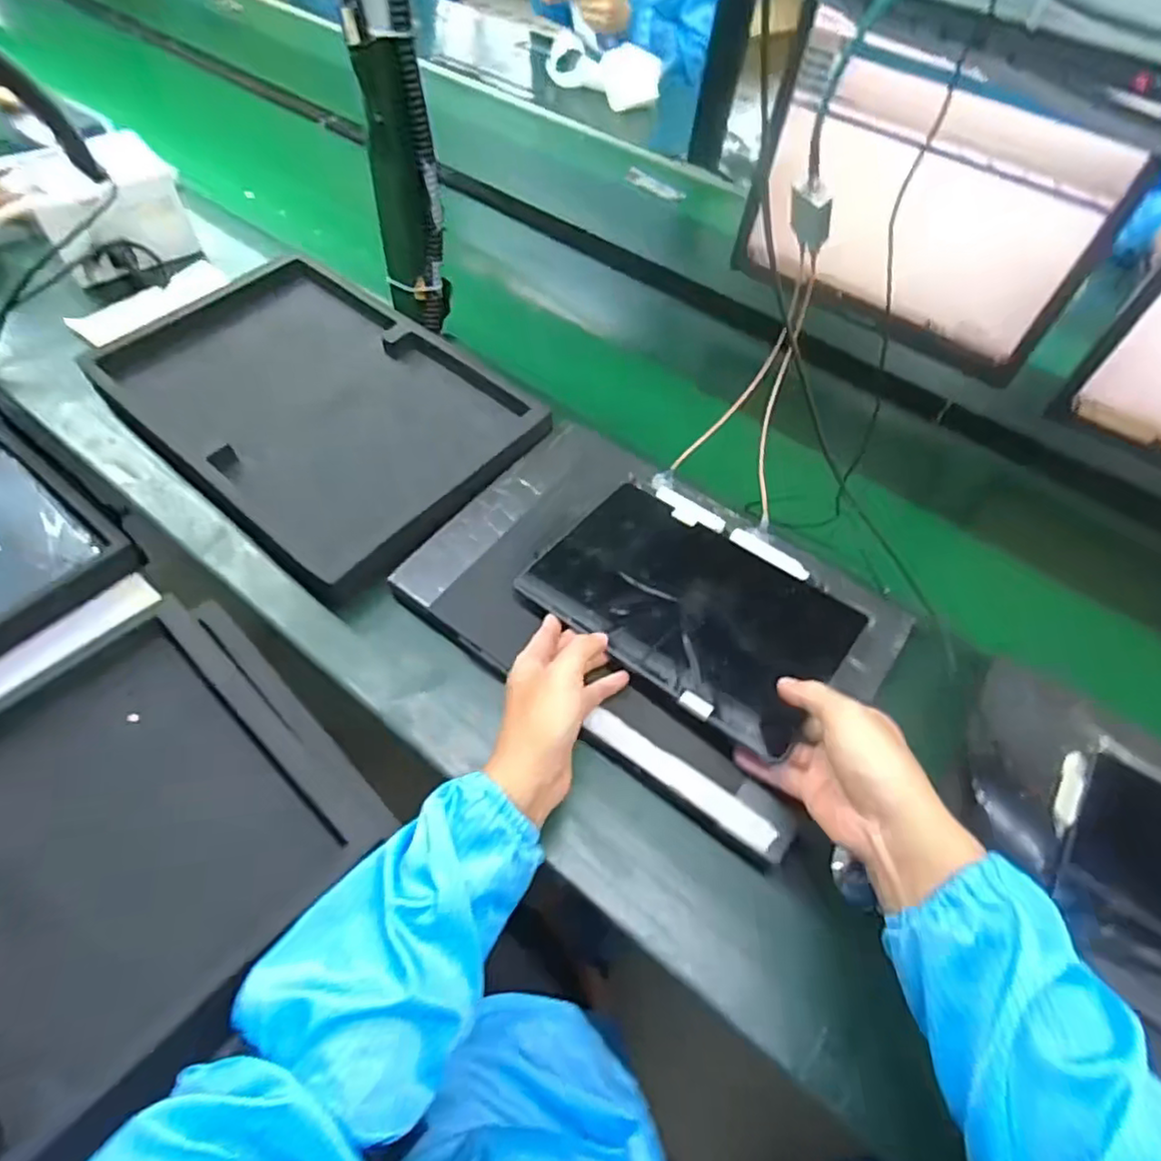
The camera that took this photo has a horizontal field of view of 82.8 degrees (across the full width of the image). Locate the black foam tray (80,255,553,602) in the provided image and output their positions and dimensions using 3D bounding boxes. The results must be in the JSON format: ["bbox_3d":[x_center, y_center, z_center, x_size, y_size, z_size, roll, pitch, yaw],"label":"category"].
[{"bbox_3d":[-0.287,-0.196,0.689,0.429,0.033,0.294,35,59,19],"label":"black foam tray"}]

